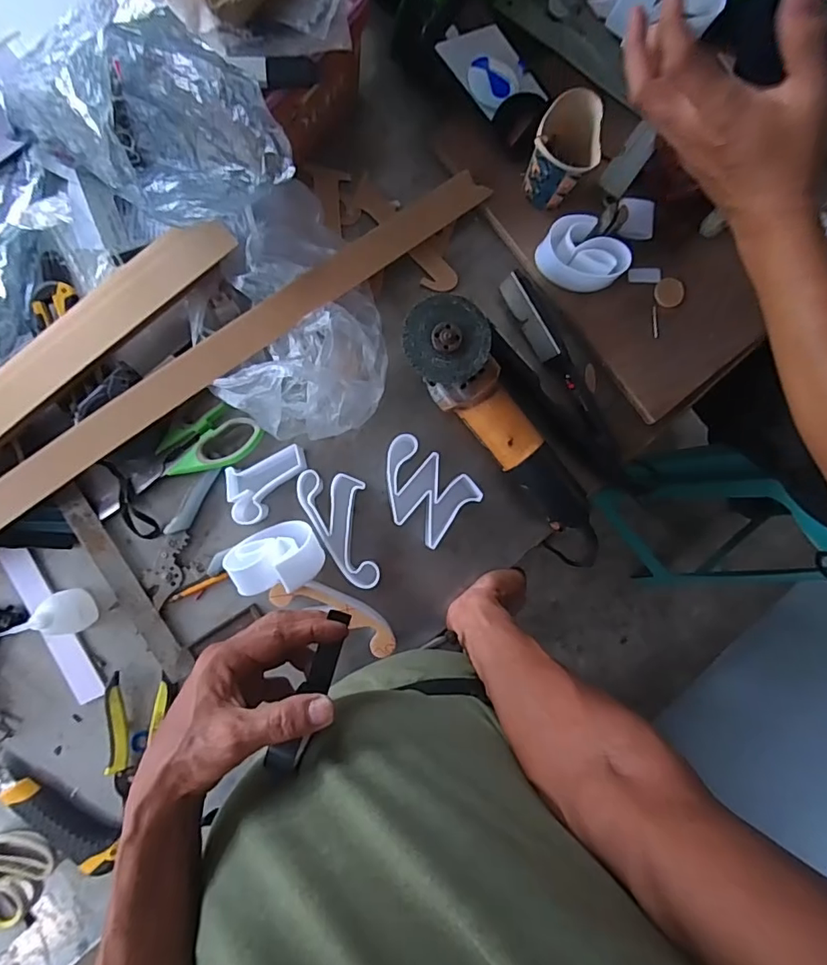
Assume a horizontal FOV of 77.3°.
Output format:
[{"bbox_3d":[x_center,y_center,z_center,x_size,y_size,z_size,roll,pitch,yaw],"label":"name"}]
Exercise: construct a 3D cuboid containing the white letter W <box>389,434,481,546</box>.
[{"bbox_3d":[0.006,0.010,0.580,0.110,0.050,0.084,37,85,-3],"label":"white letter W"}]

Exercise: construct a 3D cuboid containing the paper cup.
[{"bbox_3d":[0.163,-0.357,0.559,0.071,0.078,0.083,27,86,-4],"label":"paper cup"}]

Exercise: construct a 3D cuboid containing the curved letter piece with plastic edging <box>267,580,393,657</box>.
[{"bbox_3d":[-0.080,0.138,0.542,0.139,0.011,0.039,28,86,-4],"label":"curved letter piece with plastic edging"}]

